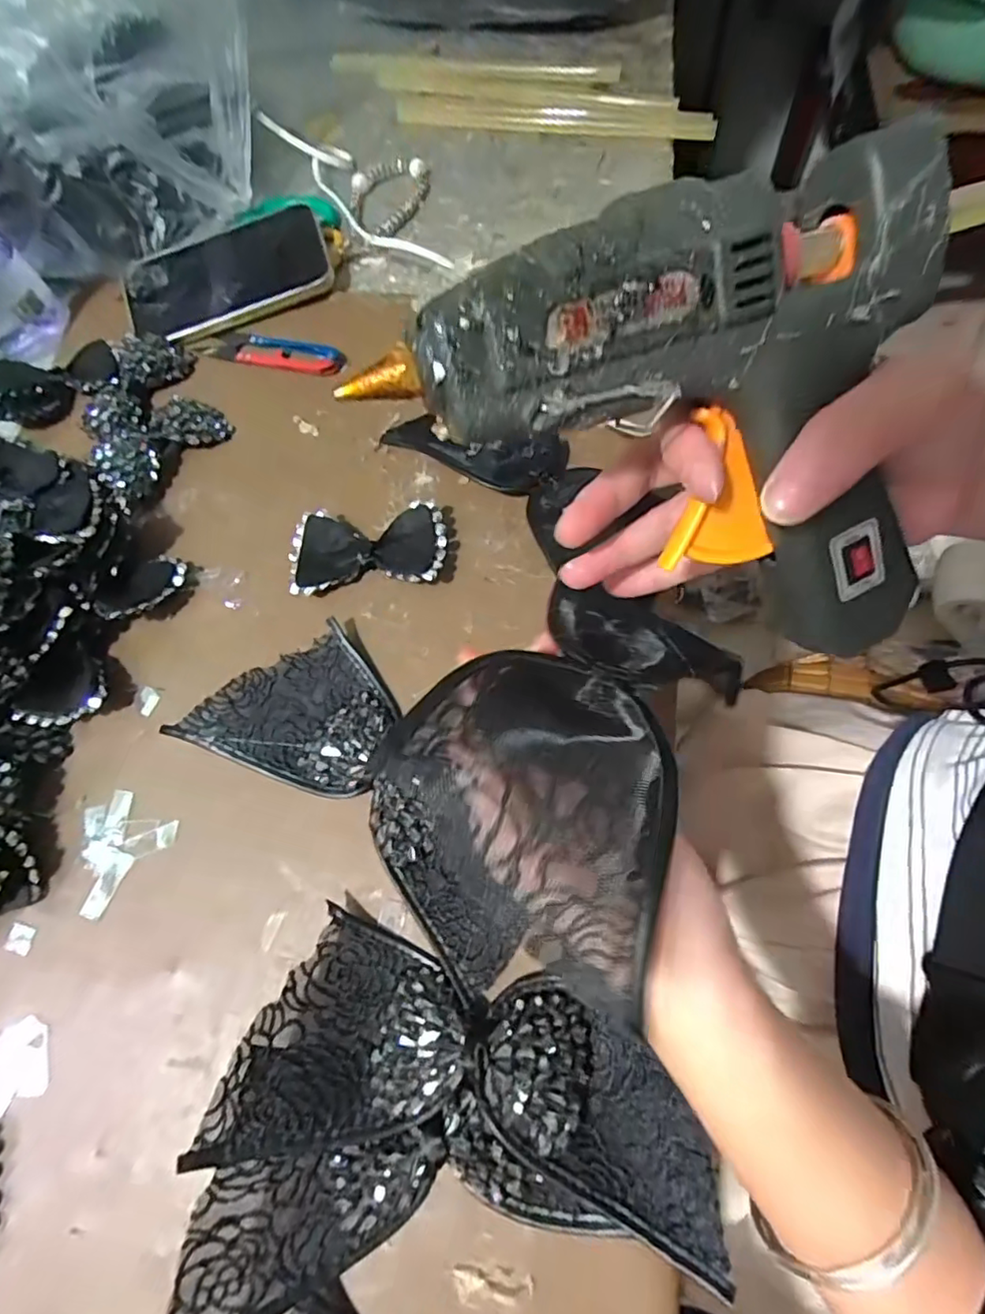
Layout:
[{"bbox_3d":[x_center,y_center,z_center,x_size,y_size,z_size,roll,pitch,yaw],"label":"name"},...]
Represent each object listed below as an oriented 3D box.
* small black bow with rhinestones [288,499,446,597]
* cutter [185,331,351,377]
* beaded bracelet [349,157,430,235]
[{"bbox_3d":[-0.076,-0.066,0.363,0.095,0.018,0.054,-2,69,5],"label":"small black bow with rhinestones"},{"bbox_3d":[-0.167,-0.227,0.437,0.122,0.009,0.026,15,71,11],"label":"cutter"},{"bbox_3d":[-0.090,-0.385,0.489,0.068,0.014,0.085,30,75,16],"label":"beaded bracelet"}]

